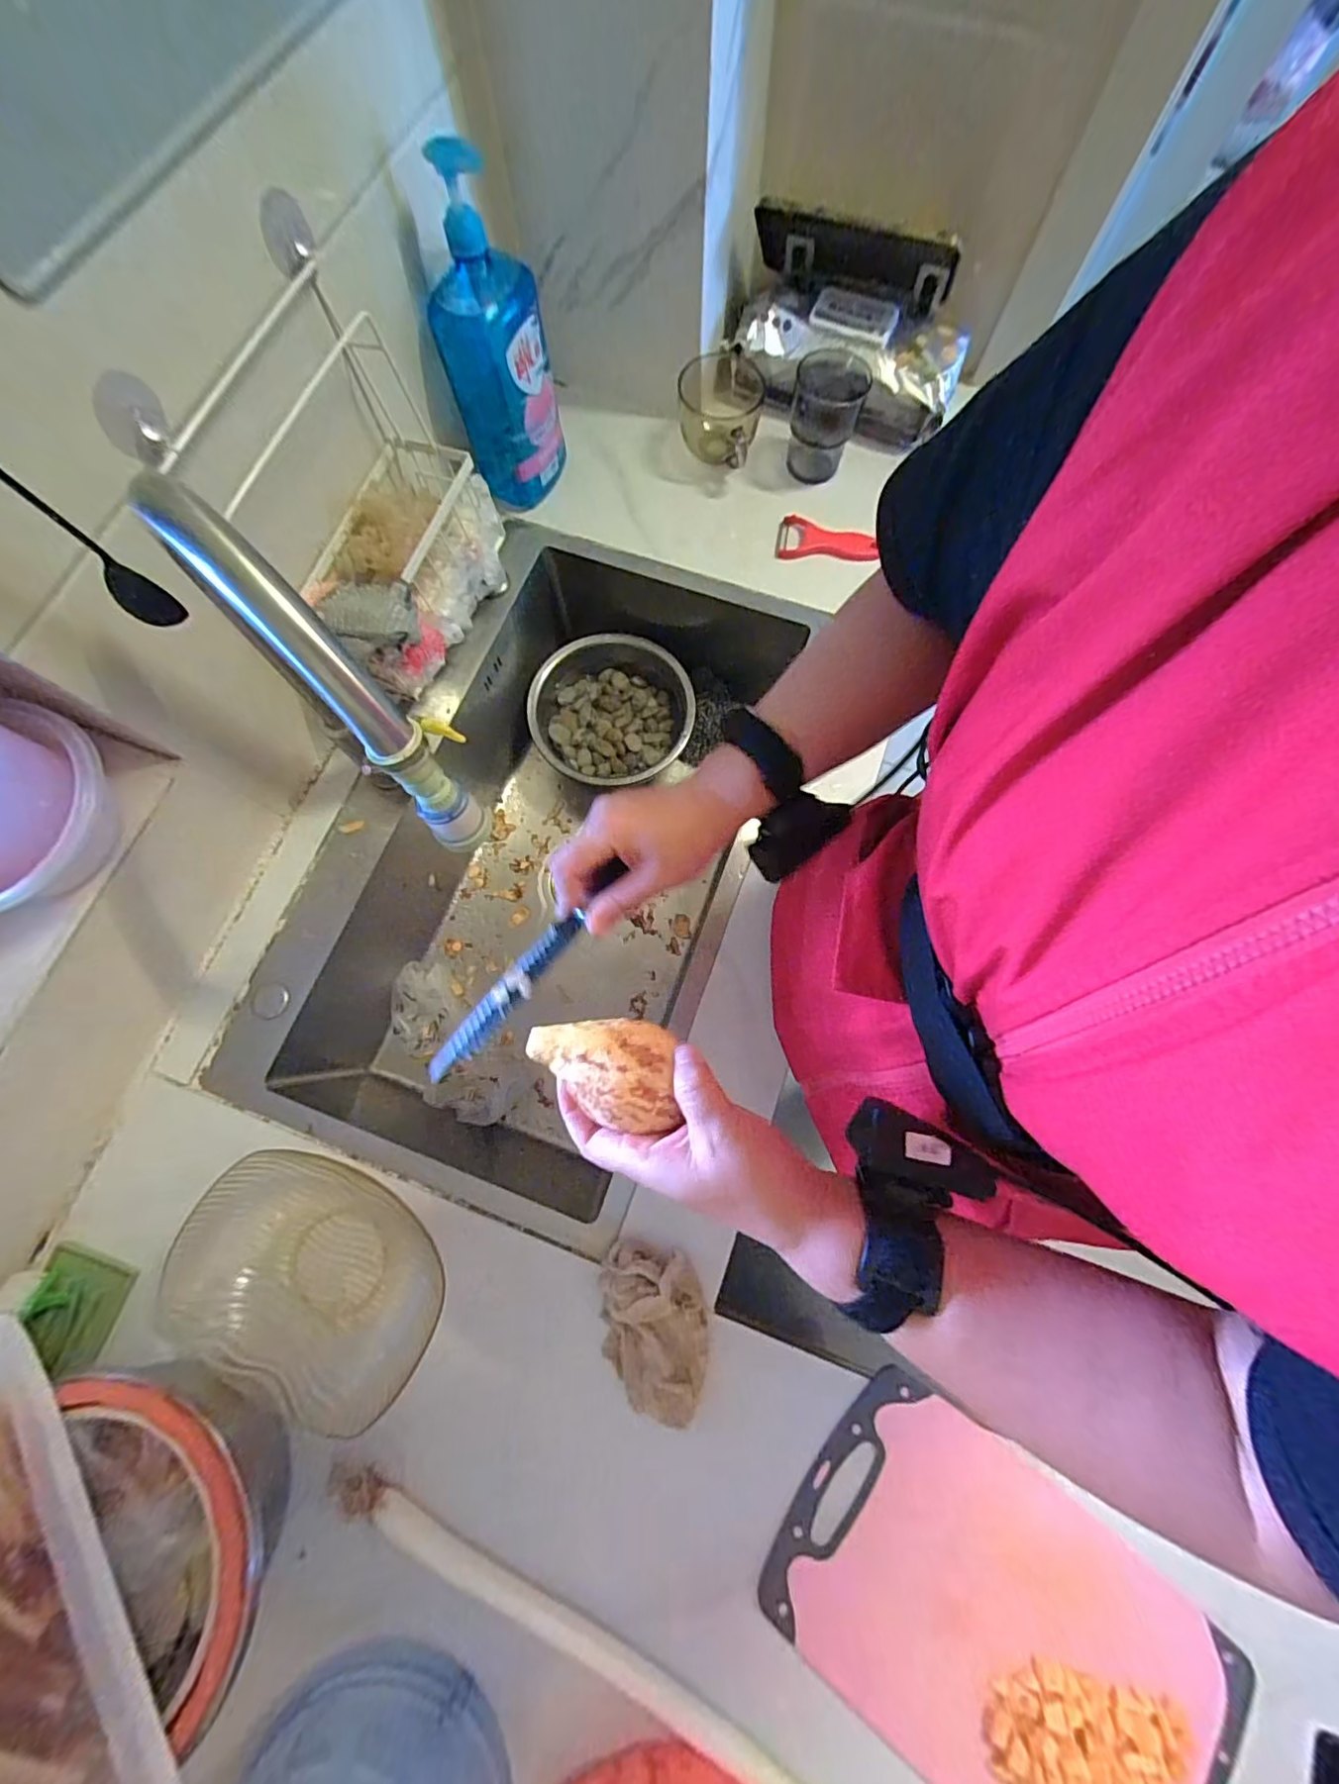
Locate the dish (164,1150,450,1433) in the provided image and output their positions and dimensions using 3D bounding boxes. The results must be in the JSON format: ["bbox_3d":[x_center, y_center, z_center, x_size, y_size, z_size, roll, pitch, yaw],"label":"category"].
[{"bbox_3d":[-0.321,0.332,0.511,0.239,0.048,0.173,23,77,7],"label":"dish"}]

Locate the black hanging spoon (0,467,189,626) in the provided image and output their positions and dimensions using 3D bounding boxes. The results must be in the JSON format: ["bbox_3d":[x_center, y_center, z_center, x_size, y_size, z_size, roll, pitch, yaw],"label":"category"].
[{"bbox_3d":[-0.353,-0.209,0.344,0.018,0.132,0.026,35,78,9],"label":"black hanging spoon"}]

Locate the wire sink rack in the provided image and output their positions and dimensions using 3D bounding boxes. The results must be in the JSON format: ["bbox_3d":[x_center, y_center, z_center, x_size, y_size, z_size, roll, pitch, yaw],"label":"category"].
[{"bbox_3d":[-0.296,-0.361,0.548,0.153,0.250,0.264,15,76,5],"label":"wire sink rack"}]

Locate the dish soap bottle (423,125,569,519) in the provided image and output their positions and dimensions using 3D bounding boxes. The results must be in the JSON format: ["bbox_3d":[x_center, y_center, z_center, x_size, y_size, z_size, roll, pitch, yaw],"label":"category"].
[{"bbox_3d":[-0.189,-0.589,0.639,0.111,0.282,0.091,-11,75,-2],"label":"dish soap bottle"}]

